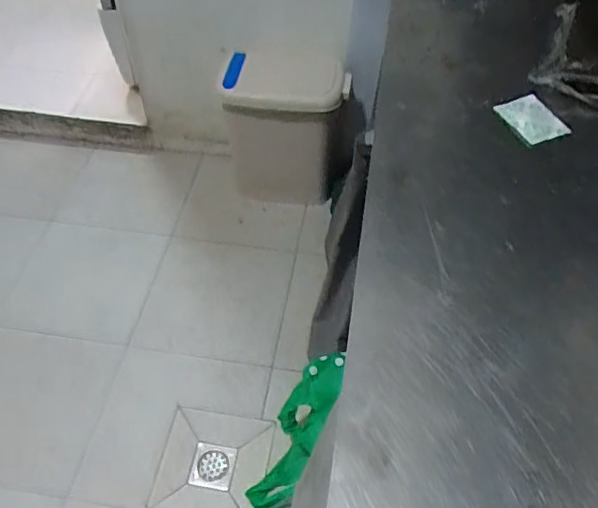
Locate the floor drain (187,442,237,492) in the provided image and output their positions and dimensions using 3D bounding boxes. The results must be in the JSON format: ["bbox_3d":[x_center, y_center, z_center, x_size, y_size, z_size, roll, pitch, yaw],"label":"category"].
[{"bbox_3d":[-0.200,0.495,1.307,0.099,0.011,0.103,7,52,5],"label":"floor drain"}]

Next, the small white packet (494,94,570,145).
[{"bbox_3d":[0.327,-0.191,0.790,0.064,0.012,0.085,-29,68,-12],"label":"small white packet"}]

